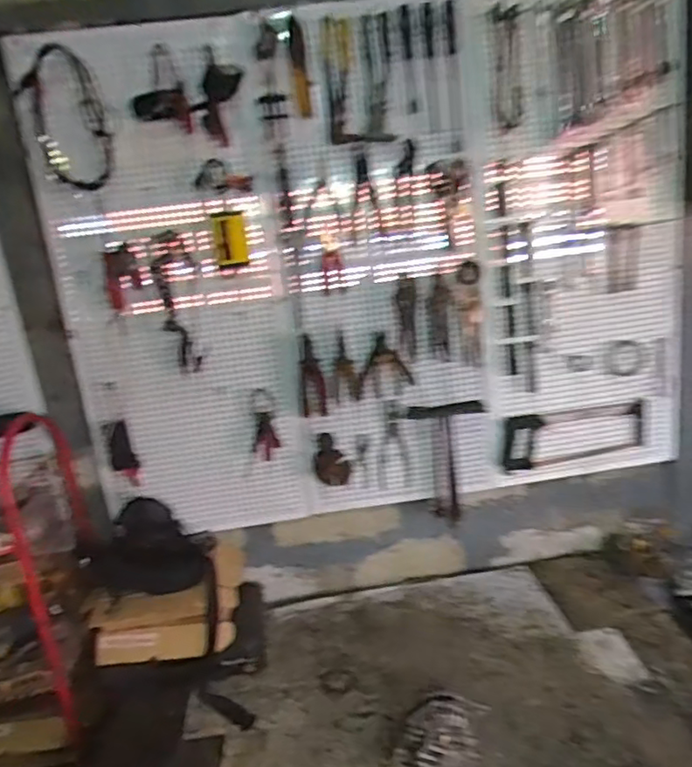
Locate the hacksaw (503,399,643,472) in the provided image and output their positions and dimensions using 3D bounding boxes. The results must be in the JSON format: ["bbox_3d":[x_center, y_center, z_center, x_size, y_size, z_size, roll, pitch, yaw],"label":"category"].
[{"bbox_3d":[0.611,0.136,1.637,0.389,0.149,0.019,-8,15,-4],"label":"hacksaw"}]

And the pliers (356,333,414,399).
[{"bbox_3d":[0.090,-0.048,1.505,0.142,0.144,0.011,-8,15,-2],"label":"pliers"}]

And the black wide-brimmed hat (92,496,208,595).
[{"bbox_3d":[-0.479,0.401,1.496,0.255,0.195,0.122,-11,16,-16],"label":"black wide-brimmed hat"}]

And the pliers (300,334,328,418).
[{"bbox_3d":[-0.084,-0.016,1.507,0.065,0.199,0.020,-8,15,-4],"label":"pliers"}]

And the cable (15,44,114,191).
[{"bbox_3d":[-0.580,-0.551,1.267,0.151,0.283,0.045,-19,5,-3],"label":"cable"}]

